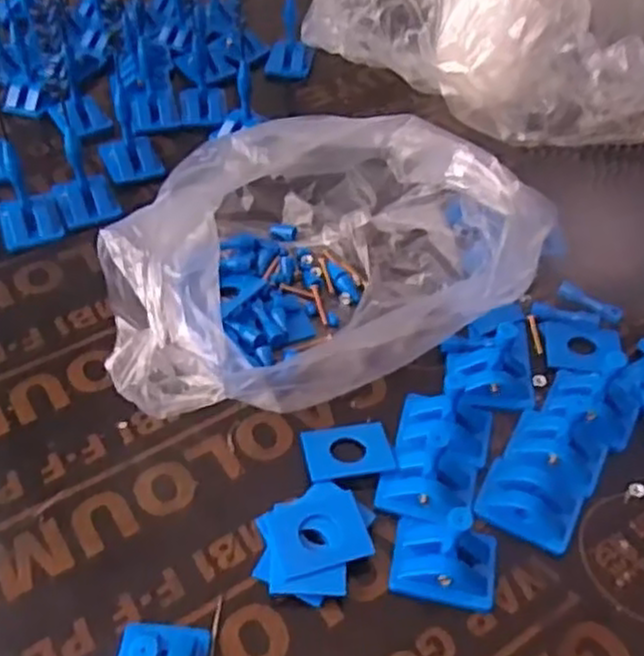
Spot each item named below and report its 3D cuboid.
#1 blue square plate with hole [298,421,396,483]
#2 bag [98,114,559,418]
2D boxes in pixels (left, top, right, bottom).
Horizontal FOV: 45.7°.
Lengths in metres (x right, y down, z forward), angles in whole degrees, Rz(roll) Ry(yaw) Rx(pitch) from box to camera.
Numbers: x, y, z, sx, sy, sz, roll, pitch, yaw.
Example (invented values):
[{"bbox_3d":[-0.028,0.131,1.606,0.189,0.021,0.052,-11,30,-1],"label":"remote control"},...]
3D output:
[{"bbox_3d":[0.013,0.059,0.369,0.042,0.006,0.033,-9,49,-11],"label":"blue square plate with hole"},{"bbox_3d":[-0.006,-0.051,0.411,0.232,0.089,0.156,-15,50,-16],"label":"bag"}]

